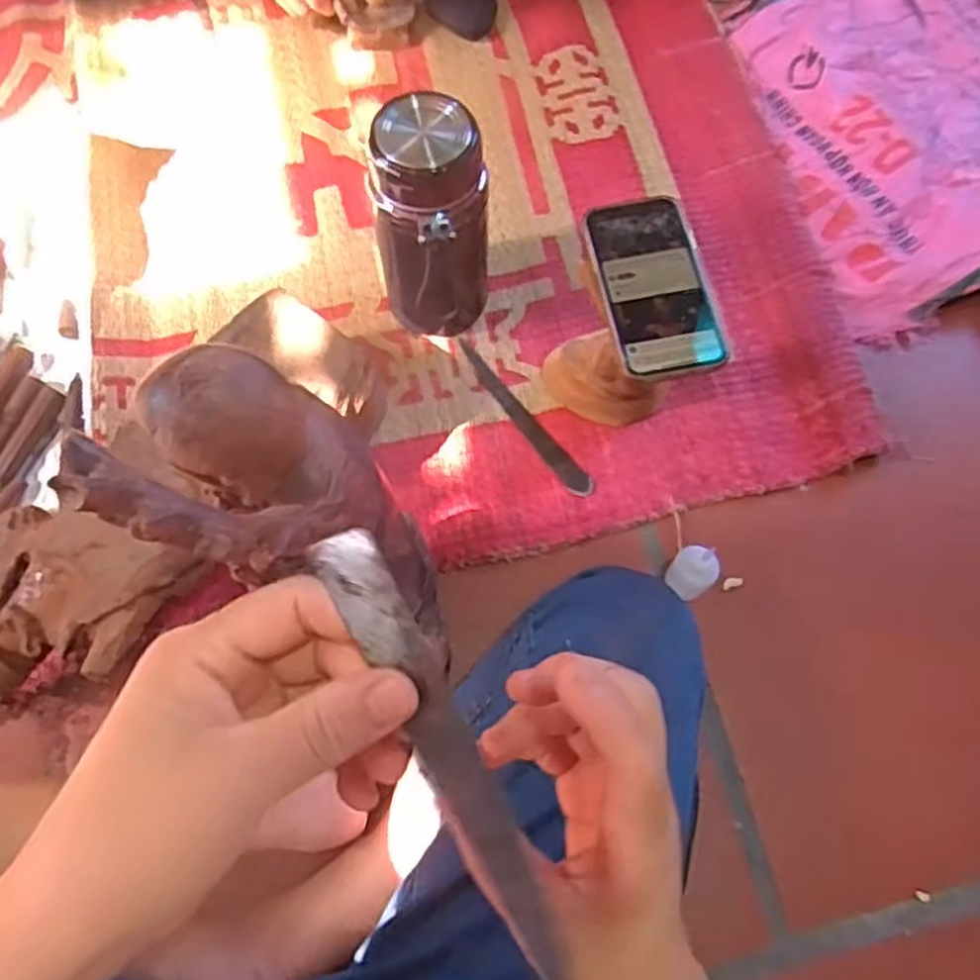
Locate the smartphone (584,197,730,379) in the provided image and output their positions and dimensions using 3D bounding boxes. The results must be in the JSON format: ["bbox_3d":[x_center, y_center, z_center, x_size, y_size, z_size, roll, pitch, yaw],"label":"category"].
[{"bbox_3d":[0.119,-0.153,0.573,0.074,0.016,0.154,-8,68,-5],"label":"smartphone"}]

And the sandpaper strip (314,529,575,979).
[{"bbox_3d":[-0.008,0.089,0.239,0.018,0.011,0.168,-26,99,-11],"label":"sandpaper strip"}]

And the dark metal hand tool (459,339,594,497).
[{"bbox_3d":[0.028,-0.068,0.735,0.023,0.004,0.194,-35,73,-17],"label":"dark metal hand tool"}]

